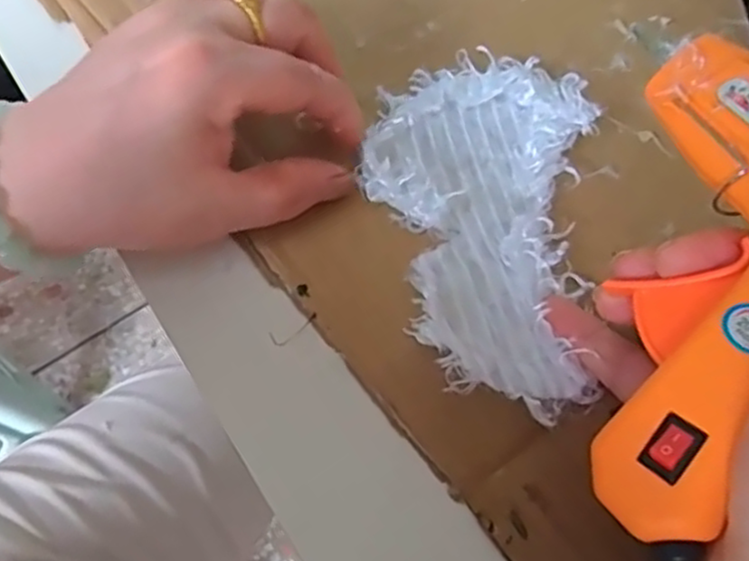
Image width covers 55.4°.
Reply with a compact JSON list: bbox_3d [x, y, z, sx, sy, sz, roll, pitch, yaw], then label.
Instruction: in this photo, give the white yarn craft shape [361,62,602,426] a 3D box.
[{"bbox_3d":[0.041,-0.019,0.259,0.080,0.014,0.134,-4,66,1],"label":"white yarn craft shape"}]

